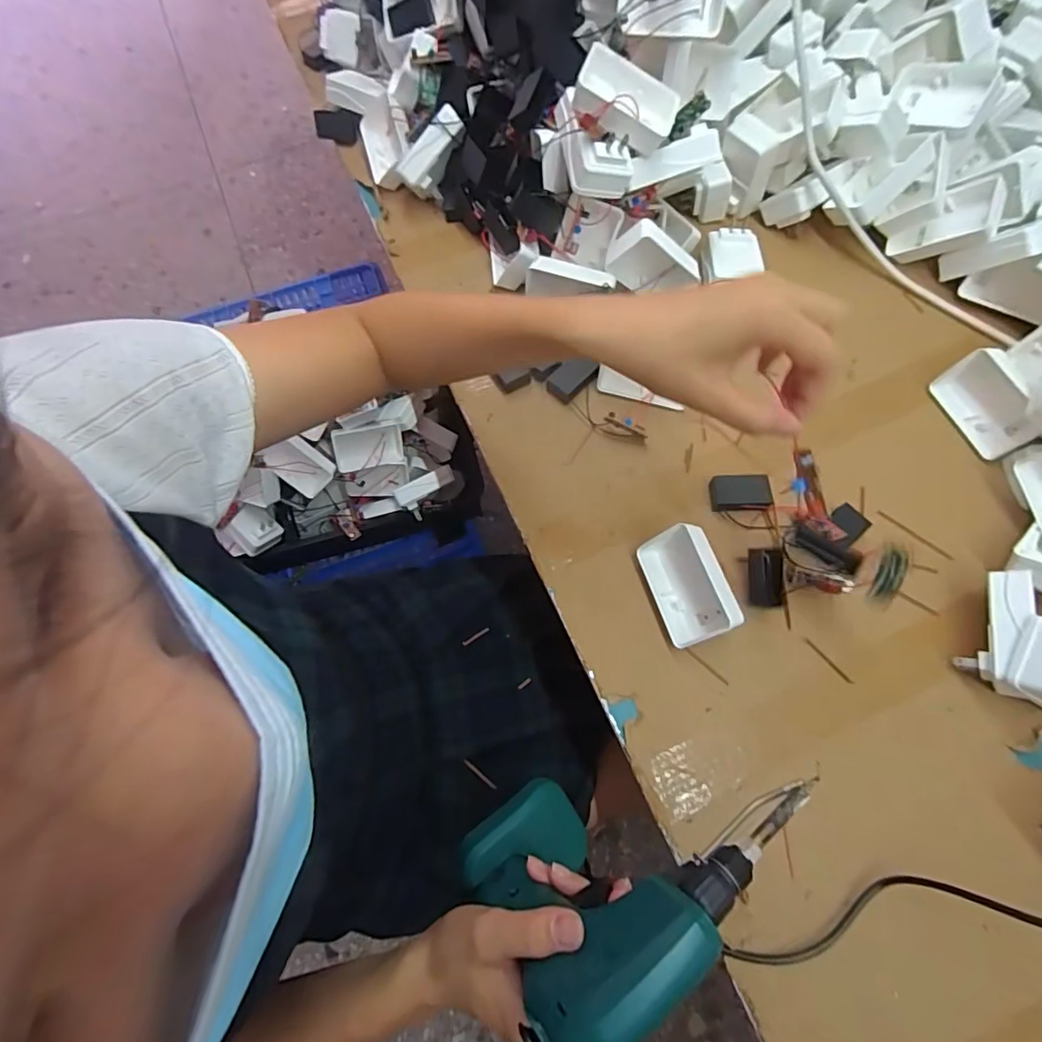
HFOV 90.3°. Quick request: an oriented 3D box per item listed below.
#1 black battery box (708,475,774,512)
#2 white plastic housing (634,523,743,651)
[{"bbox_3d":[0.197,-0.025,0.468,0.049,0.021,0.030,1,69,3],"label":"black battery box"},{"bbox_3d":[0.135,0.051,0.421,0.053,0.044,0.092,-19,69,-4],"label":"white plastic housing"}]

